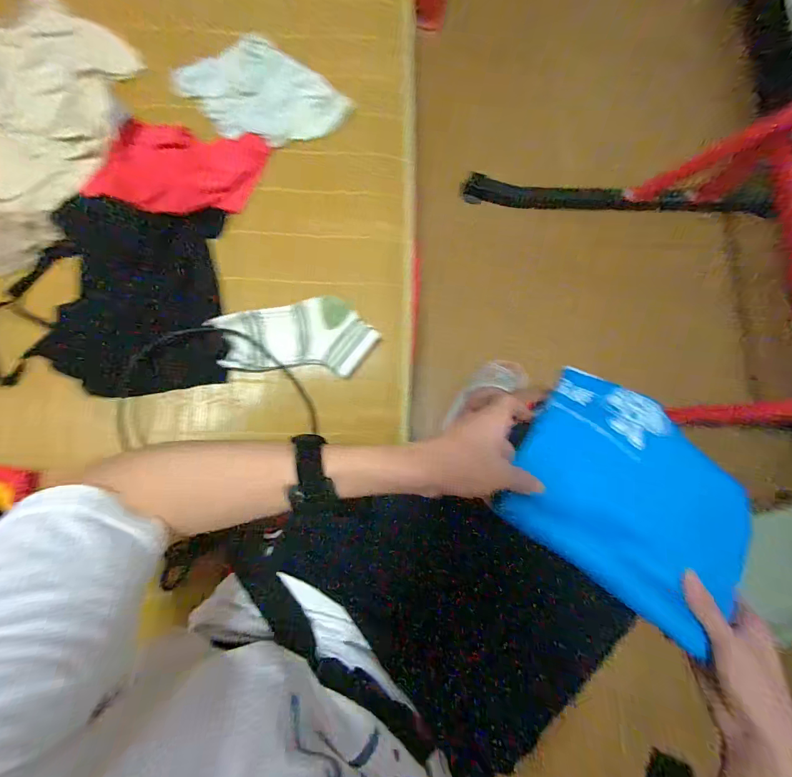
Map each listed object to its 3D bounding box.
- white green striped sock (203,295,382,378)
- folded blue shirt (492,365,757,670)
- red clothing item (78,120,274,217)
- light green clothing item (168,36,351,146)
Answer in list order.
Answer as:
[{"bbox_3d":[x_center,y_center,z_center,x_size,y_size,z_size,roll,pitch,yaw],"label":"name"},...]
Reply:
[{"bbox_3d":[-0.125,-0.070,0.505,0.194,0.030,0.096,2,81,-4],"label":"white green striped sock"},{"bbox_3d":[0.227,0.105,0.376,0.230,0.019,0.170,35,81,1],"label":"folded blue shirt"},{"bbox_3d":[-0.278,-0.287,0.518,0.205,0.015,0.125,3,81,-4],"label":"red clothing item"},{"bbox_3d":[-0.183,-0.407,0.558,0.205,0.028,0.162,42,81,3],"label":"light green clothing item"}]

